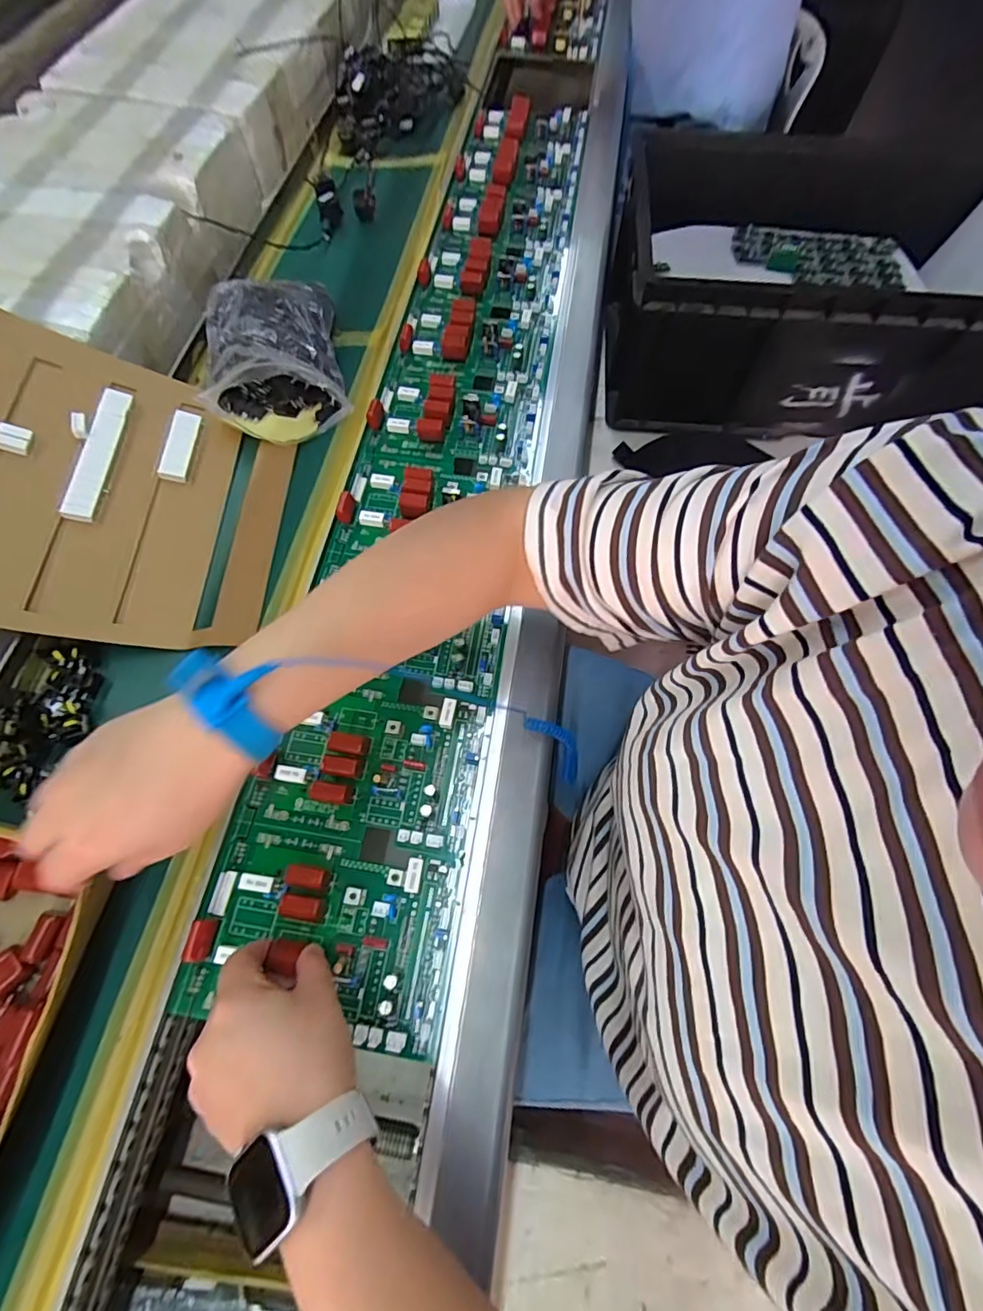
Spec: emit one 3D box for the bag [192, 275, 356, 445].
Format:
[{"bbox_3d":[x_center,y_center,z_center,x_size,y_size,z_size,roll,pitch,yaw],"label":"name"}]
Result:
[{"bbox_3d":[-0.220,-0.304,0.533,0.128,0.069,0.190,-14,67,-4],"label":"bag"}]

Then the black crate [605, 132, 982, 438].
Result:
[{"bbox_3d":[0.488,-0.595,0.822,0.583,0.207,0.462,1,67,3],"label":"black crate"}]

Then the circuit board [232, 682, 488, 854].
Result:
[{"bbox_3d":[-0.094,0.076,0.402,0.166,0.024,0.118,7,67,5],"label":"circuit board"}]

